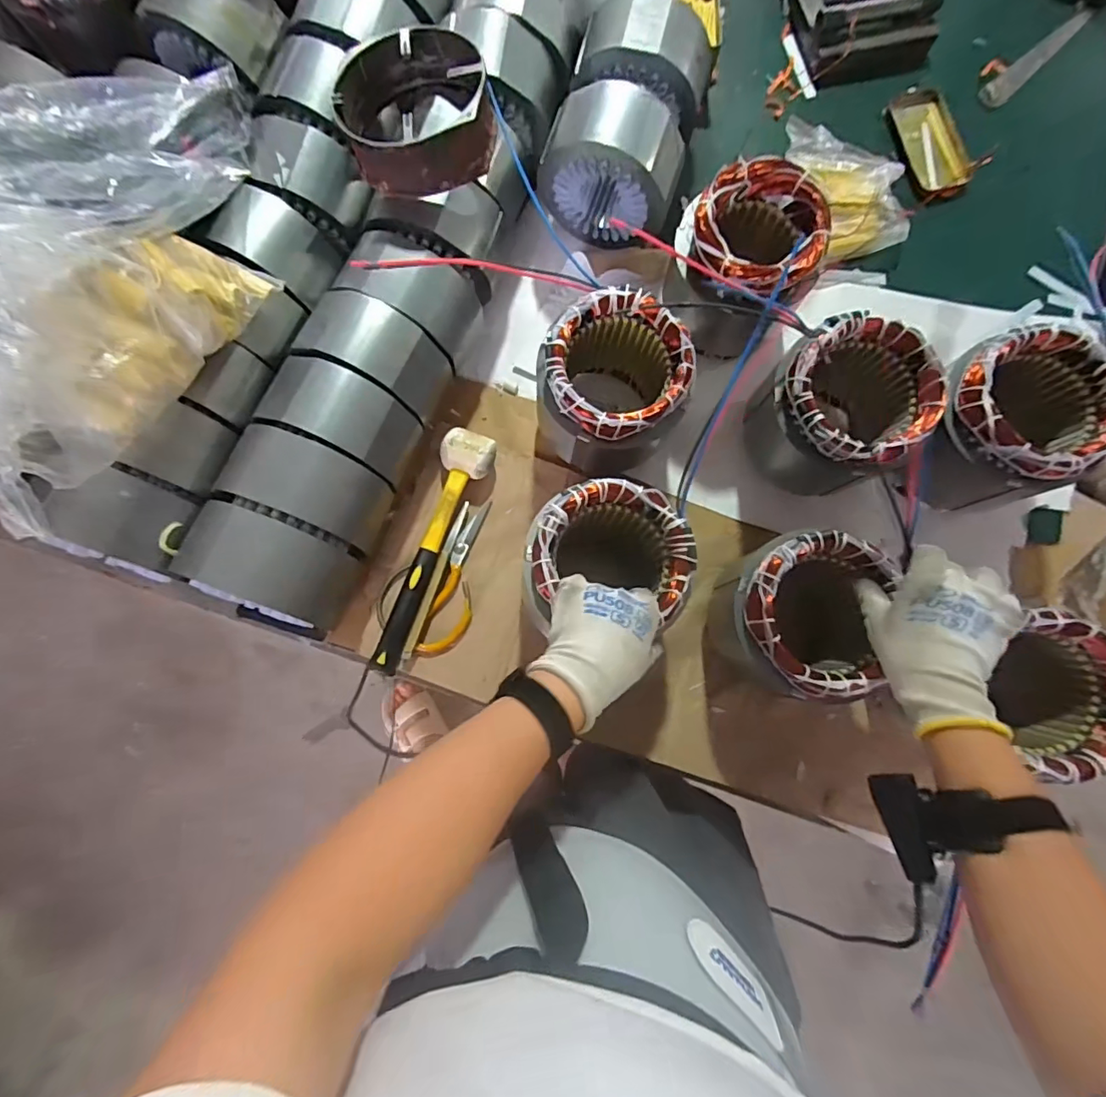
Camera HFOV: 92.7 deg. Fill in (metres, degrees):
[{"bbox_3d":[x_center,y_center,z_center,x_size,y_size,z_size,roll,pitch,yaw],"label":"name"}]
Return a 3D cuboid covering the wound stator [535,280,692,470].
[{"bbox_3d":[0.057,-0.166,0.561,0.137,0.148,0.136,0,83,-2],"label":"wound stator"}]

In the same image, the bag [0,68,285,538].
[{"bbox_3d":[-0.367,-0.243,0.434,0.169,0.173,0.444,27,82,2],"label":"bag"}]

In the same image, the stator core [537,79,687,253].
[{"bbox_3d":[0.070,-0.429,0.603,0.148,0.129,0.093,26,82,2],"label":"stator core"}]

